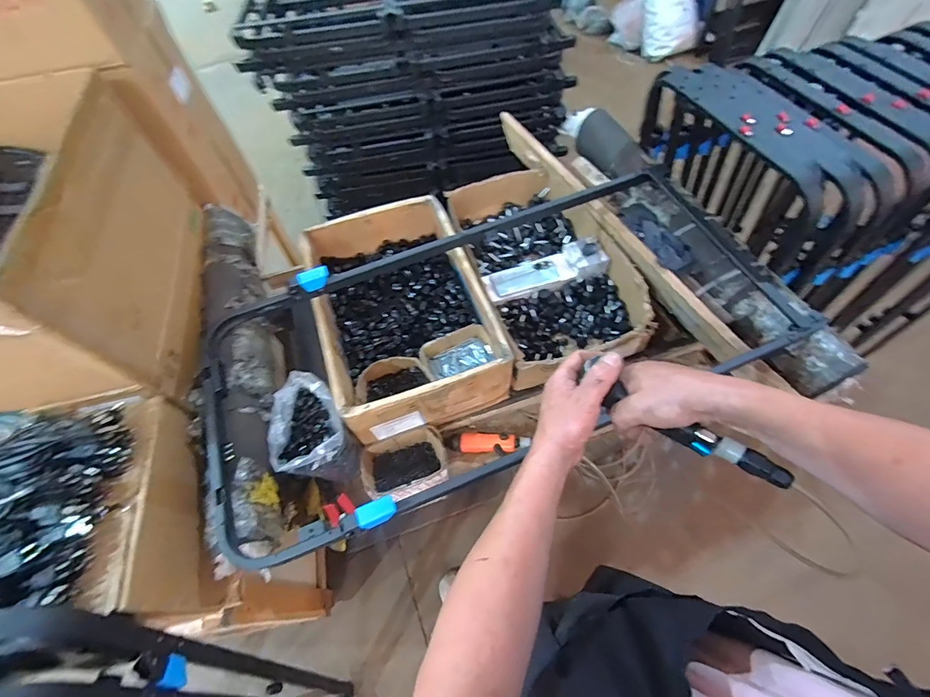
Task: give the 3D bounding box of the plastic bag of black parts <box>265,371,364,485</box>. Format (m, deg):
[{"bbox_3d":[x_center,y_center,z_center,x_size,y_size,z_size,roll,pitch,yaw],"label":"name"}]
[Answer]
[{"bbox_3d":[-0.307,0.163,0.822,0.142,0.120,0.189,-32,62,-14],"label":"plastic bag of black parts"}]

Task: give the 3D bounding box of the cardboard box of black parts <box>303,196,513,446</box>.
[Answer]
[{"bbox_3d":[-0.148,-0.099,0.969,0.367,0.150,0.550,-19,60,-7],"label":"cardboard box of black parts"}]

